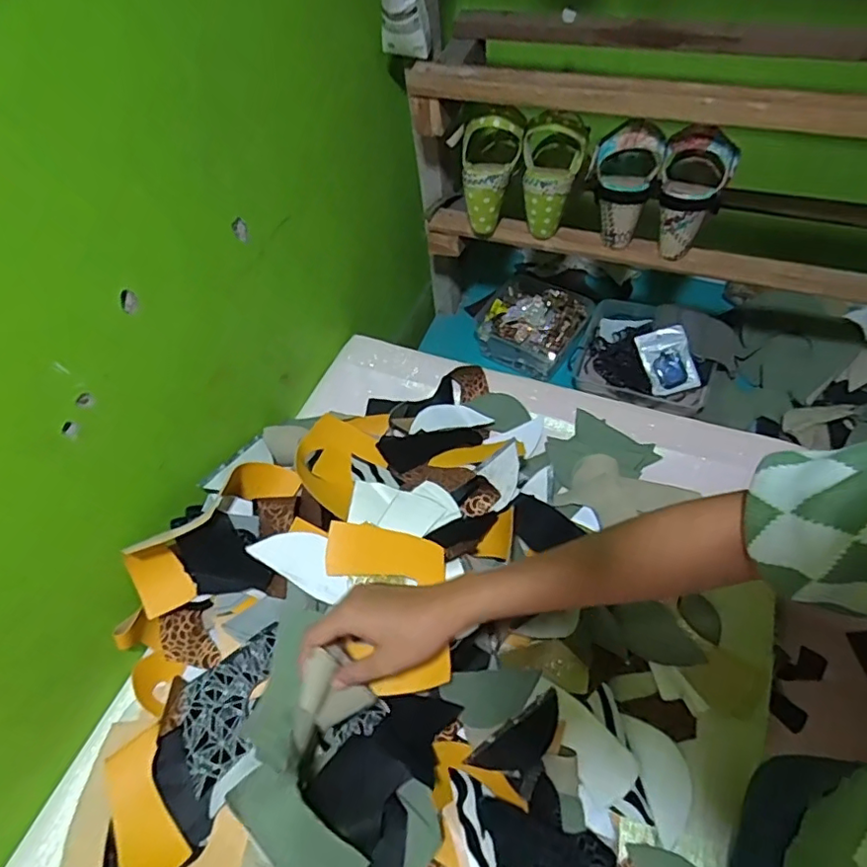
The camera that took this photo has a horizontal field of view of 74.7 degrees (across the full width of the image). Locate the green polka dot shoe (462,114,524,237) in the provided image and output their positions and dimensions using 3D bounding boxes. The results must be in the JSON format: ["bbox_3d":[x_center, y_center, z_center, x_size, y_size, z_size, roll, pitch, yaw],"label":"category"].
[{"bbox_3d":[0.076,-0.339,0.753,0.077,0.139,0.066,3,54,8],"label":"green polka dot shoe"}]

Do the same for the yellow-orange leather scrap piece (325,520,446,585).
[{"bbox_3d":[-0.045,0.110,0.521,0.116,0.017,0.044,5,56,20],"label":"yellow-orange leather scrap piece"}]

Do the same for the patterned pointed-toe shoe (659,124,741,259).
[{"bbox_3d":[0.309,-0.282,0.683,0.076,0.150,0.057,9,34,8],"label":"patterned pointed-toe shoe"}]

